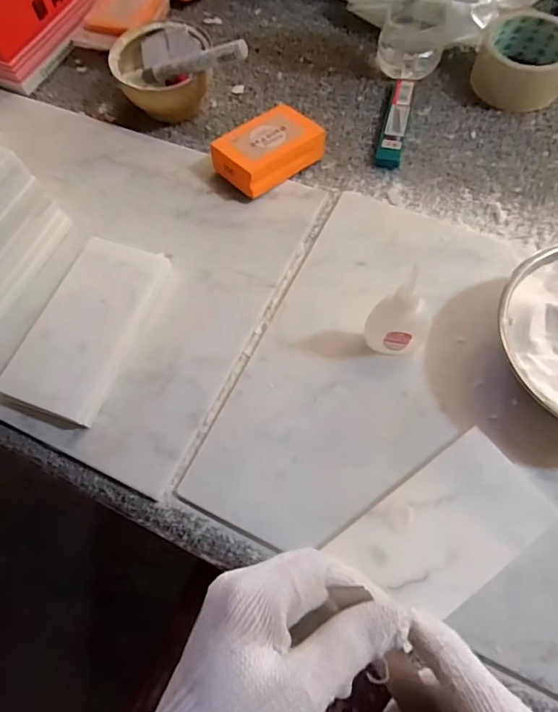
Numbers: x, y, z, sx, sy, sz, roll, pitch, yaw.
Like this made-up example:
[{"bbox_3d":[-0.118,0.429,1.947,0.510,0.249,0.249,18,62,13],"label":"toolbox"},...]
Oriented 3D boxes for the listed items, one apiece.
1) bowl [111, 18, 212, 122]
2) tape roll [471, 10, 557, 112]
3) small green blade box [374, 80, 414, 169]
[{"bbox_3d":[-0.115,-0.286,0.501,0.093,0.053,0.086,-1,64,1],"label":"bowl"},{"bbox_3d":[0.245,-0.295,0.494,0.087,0.045,0.087,-1,64,1],"label":"tape roll"},{"bbox_3d":[0.116,-0.233,0.491,0.023,0.014,0.110,11,65,7],"label":"small green blade box"}]

